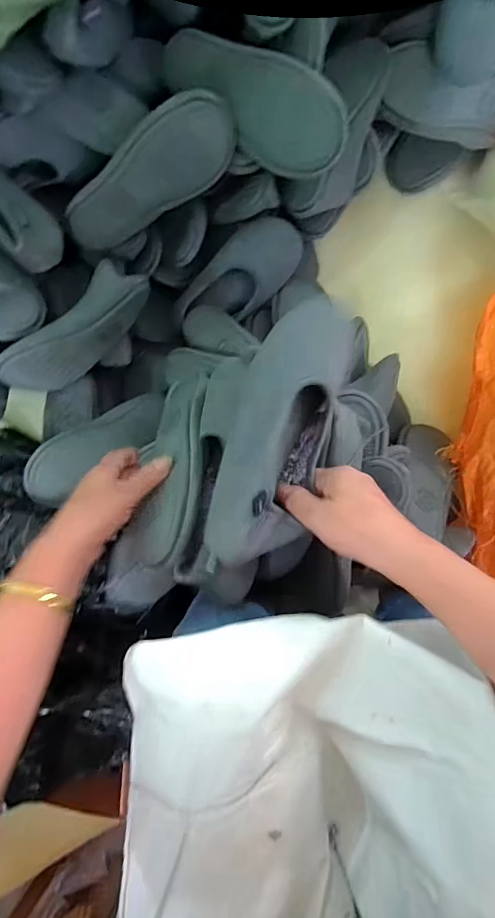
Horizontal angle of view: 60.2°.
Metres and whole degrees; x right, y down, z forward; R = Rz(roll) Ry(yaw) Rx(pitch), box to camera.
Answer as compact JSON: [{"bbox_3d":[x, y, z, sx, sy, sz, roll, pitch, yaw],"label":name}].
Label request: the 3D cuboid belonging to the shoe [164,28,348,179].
[{"bbox_3d":[0.014,-0.429,0.522,0.229,0.065,0.100,24,131,7],"label":"shoe"}]

